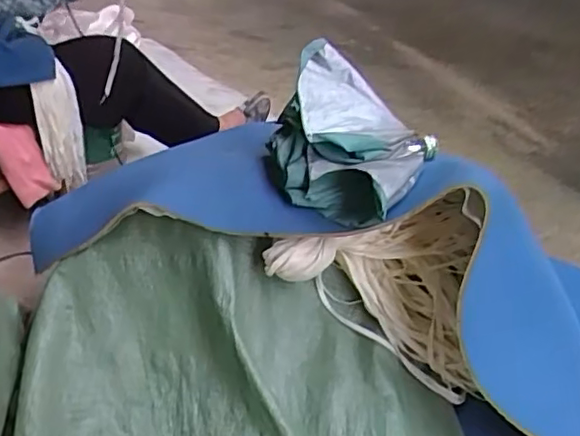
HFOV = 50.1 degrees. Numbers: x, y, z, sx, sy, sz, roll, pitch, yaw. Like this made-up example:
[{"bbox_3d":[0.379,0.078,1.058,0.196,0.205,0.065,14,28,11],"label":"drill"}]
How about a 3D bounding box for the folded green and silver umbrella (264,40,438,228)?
[{"bbox_3d":[0.074,-0.120,0.872,0.222,0.153,0.214,19,38,22],"label":"folded green and silver umbrella"}]

